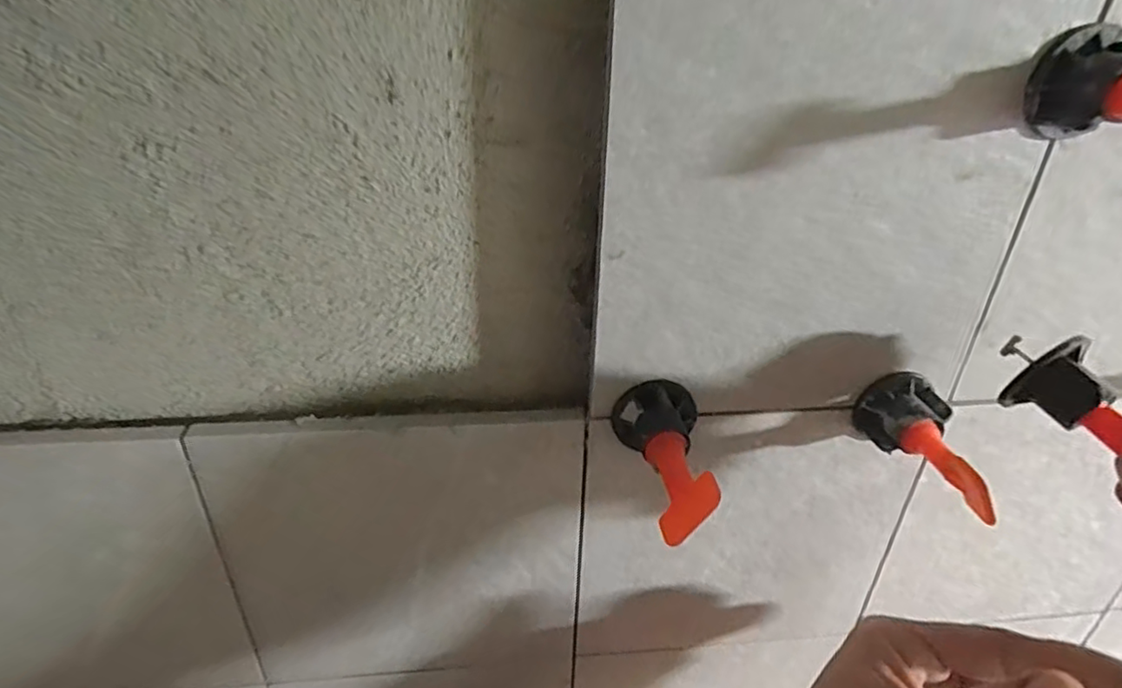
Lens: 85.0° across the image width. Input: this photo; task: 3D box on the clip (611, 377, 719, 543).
[{"bbox_3d":[0.036,0.038,0.211,0.030,0.024,0.056,2,30,0],"label":"clip"}]

